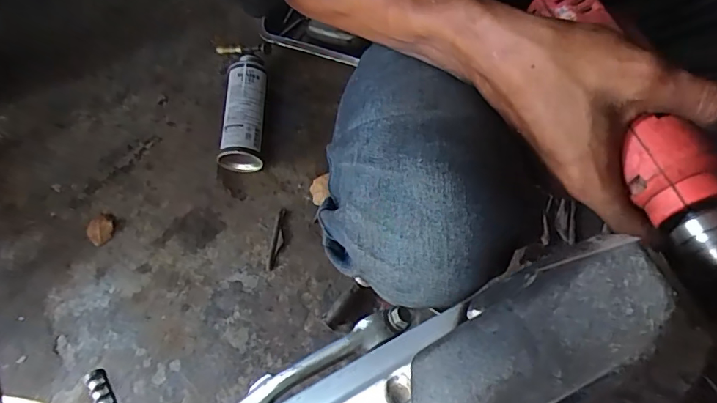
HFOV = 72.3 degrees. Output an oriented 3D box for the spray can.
[{"bbox_3d":[-0.175,-0.142,0.761,0.061,0.056,0.186,-1,66,3],"label":"spray can"}]

